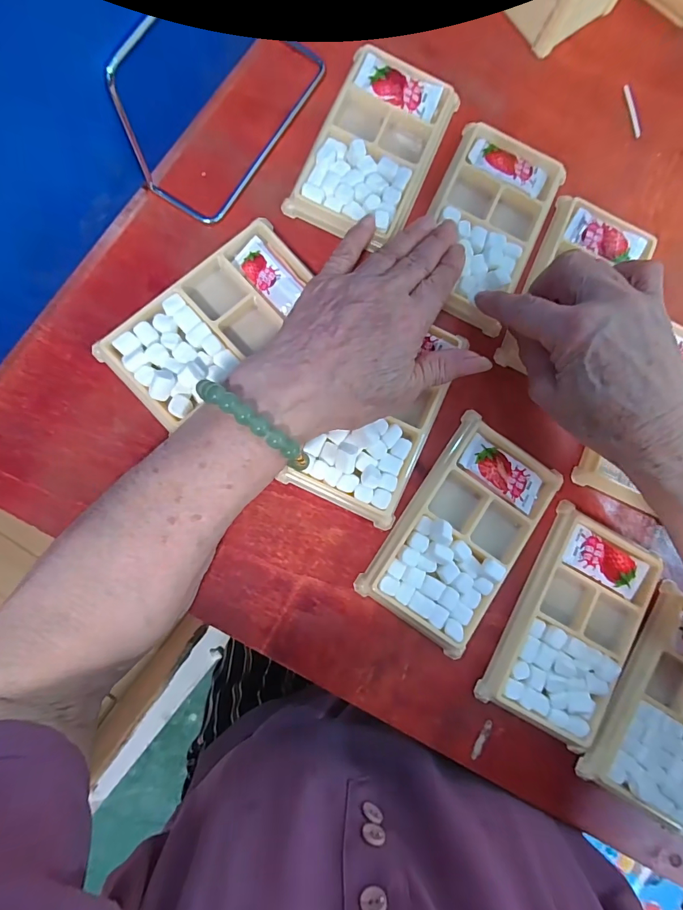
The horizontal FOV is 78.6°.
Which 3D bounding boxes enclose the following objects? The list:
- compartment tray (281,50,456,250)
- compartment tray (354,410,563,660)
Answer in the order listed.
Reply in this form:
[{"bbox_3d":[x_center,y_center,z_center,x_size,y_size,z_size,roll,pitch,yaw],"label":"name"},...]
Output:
[{"bbox_3d":[0.023,-0.209,0.283,0.075,0.015,0.131,25,82,-3],"label":"compartment tray"},{"bbox_3d":[0.079,0.047,0.264,0.079,0.016,0.135,35,81,-2],"label":"compartment tray"}]

